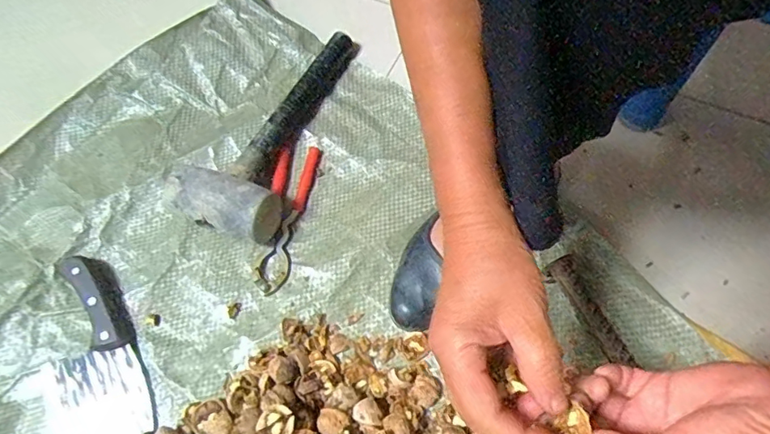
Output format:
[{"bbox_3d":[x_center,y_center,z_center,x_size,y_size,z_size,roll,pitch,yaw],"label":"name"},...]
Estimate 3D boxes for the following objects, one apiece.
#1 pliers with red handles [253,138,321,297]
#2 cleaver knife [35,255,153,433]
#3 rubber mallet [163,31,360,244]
[{"bbox_3d":[-0.113,-0.003,0.545,0.045,0.015,0.176,8,67,7],"label":"pliers with red handles"},{"bbox_3d":[-0.292,0.150,0.486,0.094,0.024,0.231,-24,67,-7],"label":"cleaver knife"},{"bbox_3d":[-0.124,-0.115,0.569,0.116,0.064,0.302,18,68,11],"label":"rubber mallet"}]

